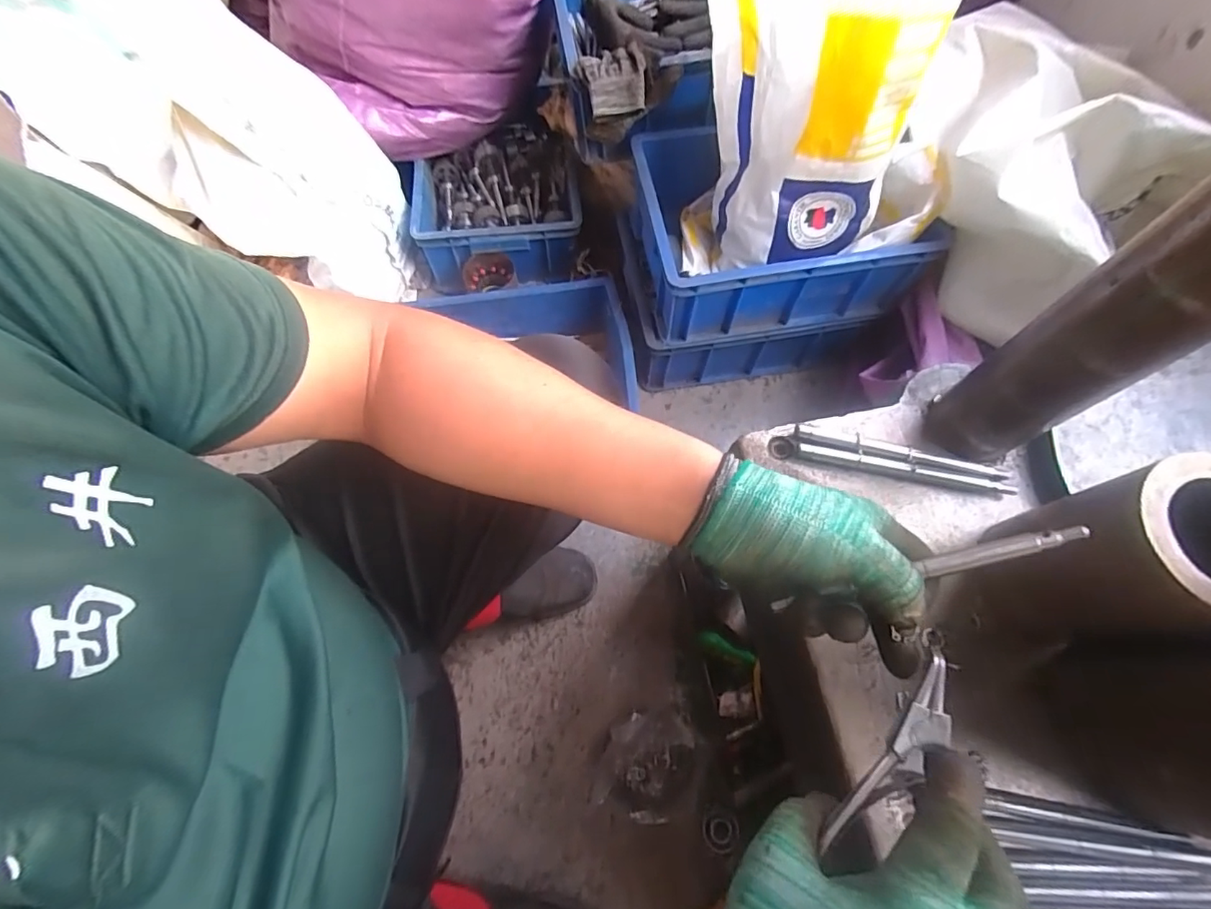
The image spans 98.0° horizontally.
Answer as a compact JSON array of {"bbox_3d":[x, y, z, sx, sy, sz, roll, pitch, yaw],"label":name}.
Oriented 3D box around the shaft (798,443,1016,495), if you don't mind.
[{"bbox_3d":[0.233,0.013,0.412,0.161,0.013,0.011,12,68,5],"label":"shaft"}]

